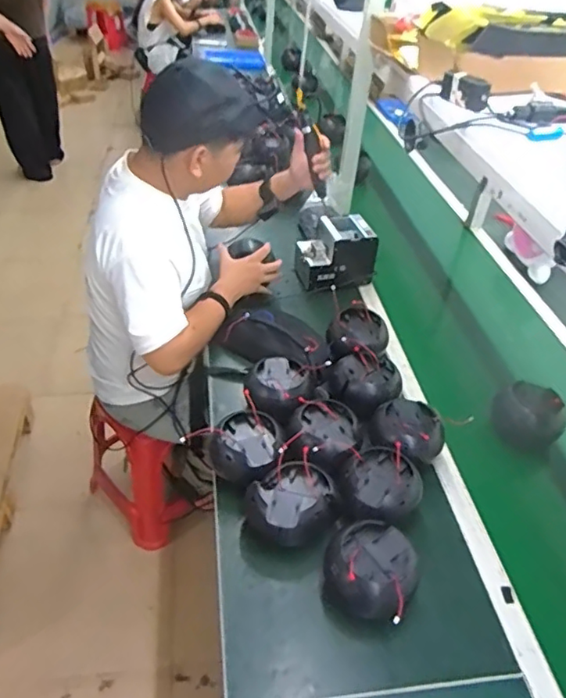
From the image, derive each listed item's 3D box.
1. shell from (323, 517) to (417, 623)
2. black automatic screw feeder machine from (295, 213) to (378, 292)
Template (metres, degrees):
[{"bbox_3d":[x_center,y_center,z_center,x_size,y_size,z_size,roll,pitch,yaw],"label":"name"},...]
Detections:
[{"bbox_3d":[0.130,0.317,0.813,0.123,0.100,0.118,4,40,-3],"label":"shell"},{"bbox_3d":[0.130,-0.247,1.445,0.184,0.133,0.165,-6,41,-14],"label":"black automatic screw feeder machine"}]

